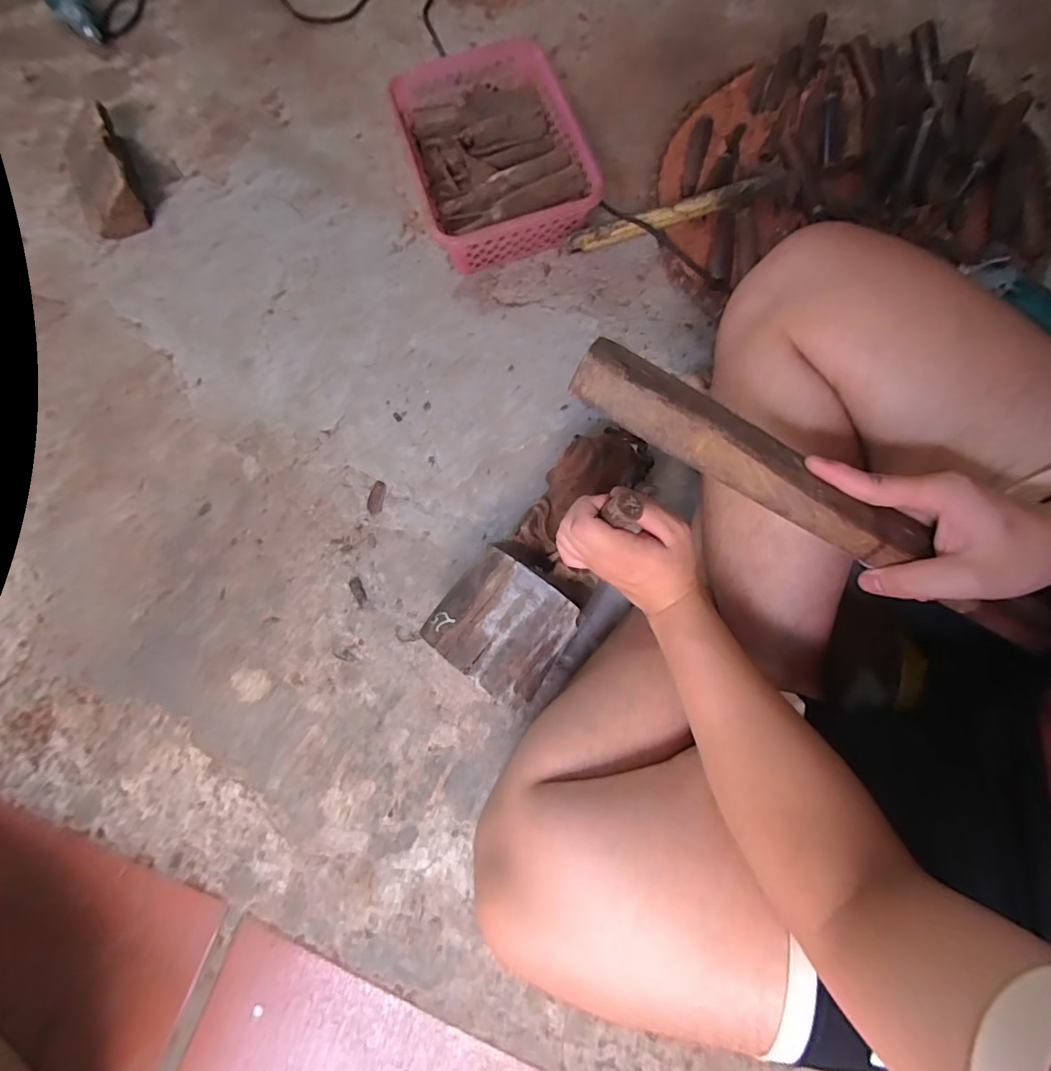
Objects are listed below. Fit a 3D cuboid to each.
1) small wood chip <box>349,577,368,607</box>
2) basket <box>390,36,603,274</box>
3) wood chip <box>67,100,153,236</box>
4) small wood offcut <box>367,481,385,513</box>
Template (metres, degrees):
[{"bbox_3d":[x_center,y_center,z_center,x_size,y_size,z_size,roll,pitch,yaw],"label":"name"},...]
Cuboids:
[{"bbox_3d":[-0.207,0.069,0.600,0.015,0.005,0.036,-27,75,-3],"label":"small wood chip"},{"bbox_3d":[-0.043,-0.544,0.695,0.236,0.083,0.313,-17,75,0],"label":"basket"},{"bbox_3d":[-0.628,-0.532,0.713,0.107,0.063,0.181,-24,78,-2],"label":"wood chip"},{"bbox_3d":[-0.192,-0.050,0.626,0.020,0.006,0.043,7,76,6],"label":"small wood offcut"}]

